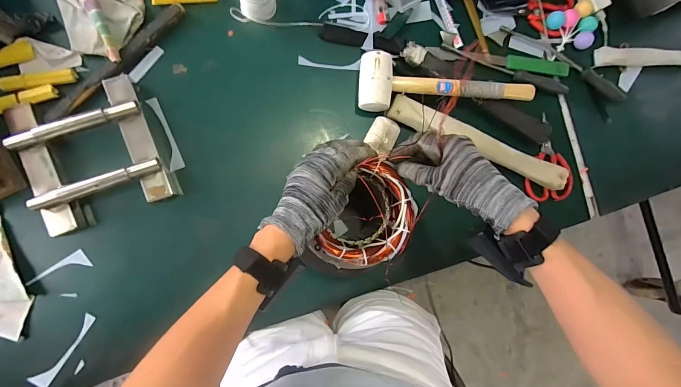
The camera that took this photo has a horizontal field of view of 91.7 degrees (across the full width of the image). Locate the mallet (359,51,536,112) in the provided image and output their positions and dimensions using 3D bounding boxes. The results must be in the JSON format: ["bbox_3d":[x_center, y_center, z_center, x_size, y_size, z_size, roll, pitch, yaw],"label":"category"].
[{"bbox_3d":[0.177,-0.186,0.568,0.293,0.059,0.097,-1,88,-8],"label":"mallet"}]

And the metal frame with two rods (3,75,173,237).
[{"bbox_3d":[-0.372,-0.058,0.497,0.179,0.052,0.197,-21,91,-9],"label":"metal frame with two rods"}]

